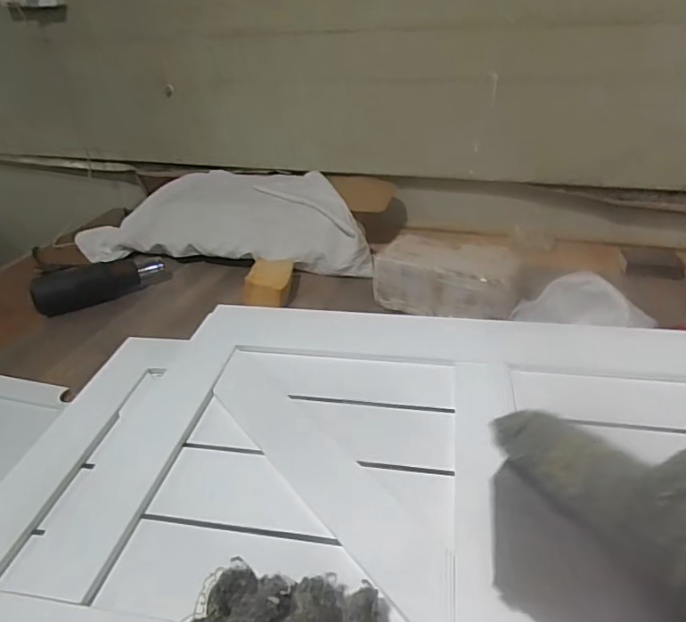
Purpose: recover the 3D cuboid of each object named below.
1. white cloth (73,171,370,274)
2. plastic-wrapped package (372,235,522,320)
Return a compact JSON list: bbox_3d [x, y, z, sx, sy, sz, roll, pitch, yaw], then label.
[{"bbox_3d":[-0.251,-0.233,1.230,0.687,0.128,0.394,5,33,11],"label":"white cloth"},{"bbox_3d":[0.178,-0.057,0.909,0.244,0.098,0.116,14,35,24],"label":"plastic-wrapped package"}]

